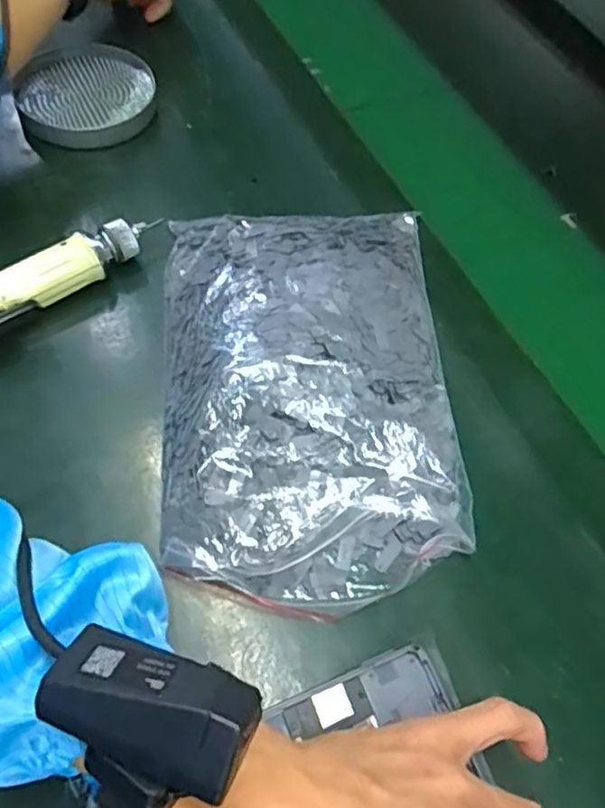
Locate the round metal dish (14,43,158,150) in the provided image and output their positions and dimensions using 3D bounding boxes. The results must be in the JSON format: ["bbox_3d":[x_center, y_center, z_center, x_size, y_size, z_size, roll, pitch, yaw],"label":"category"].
[{"bbox_3d":[-0.182,-0.263,0.542,0.108,0.026,0.125,-4,61,-10],"label":"round metal dish"}]

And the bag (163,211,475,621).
[{"bbox_3d":[0.004,-0.015,0.406,0.181,0.035,0.275,-1,62,-4],"label":"bag"}]

